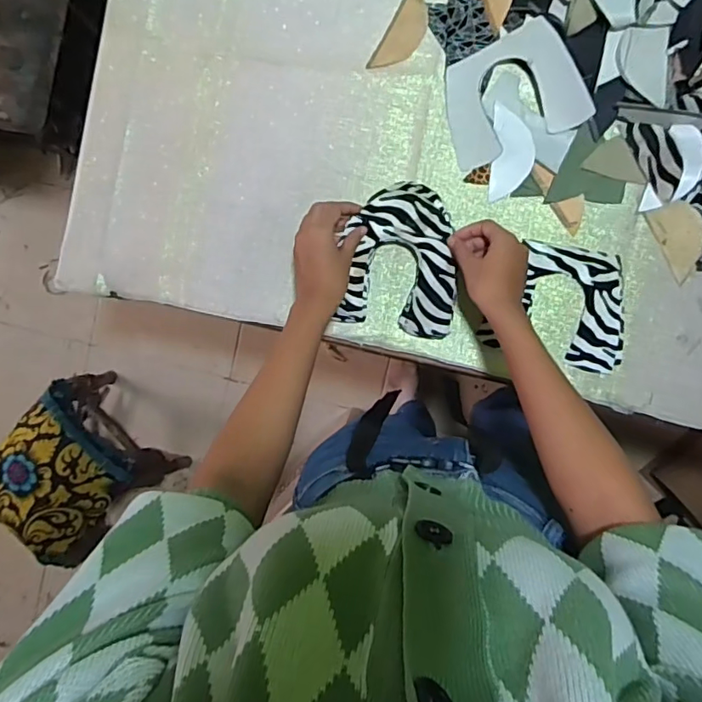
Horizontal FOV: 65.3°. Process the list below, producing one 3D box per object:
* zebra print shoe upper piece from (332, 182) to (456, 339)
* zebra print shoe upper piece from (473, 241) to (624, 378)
[{"bbox_3d":[0.054,-0.104,0.640,0.130,0.023,0.173,-2,91,7],"label":"zebra print shoe upper piece"},{"bbox_3d":[0.248,-0.056,0.649,0.160,0.007,0.137,15,93,8],"label":"zebra print shoe upper piece"}]

